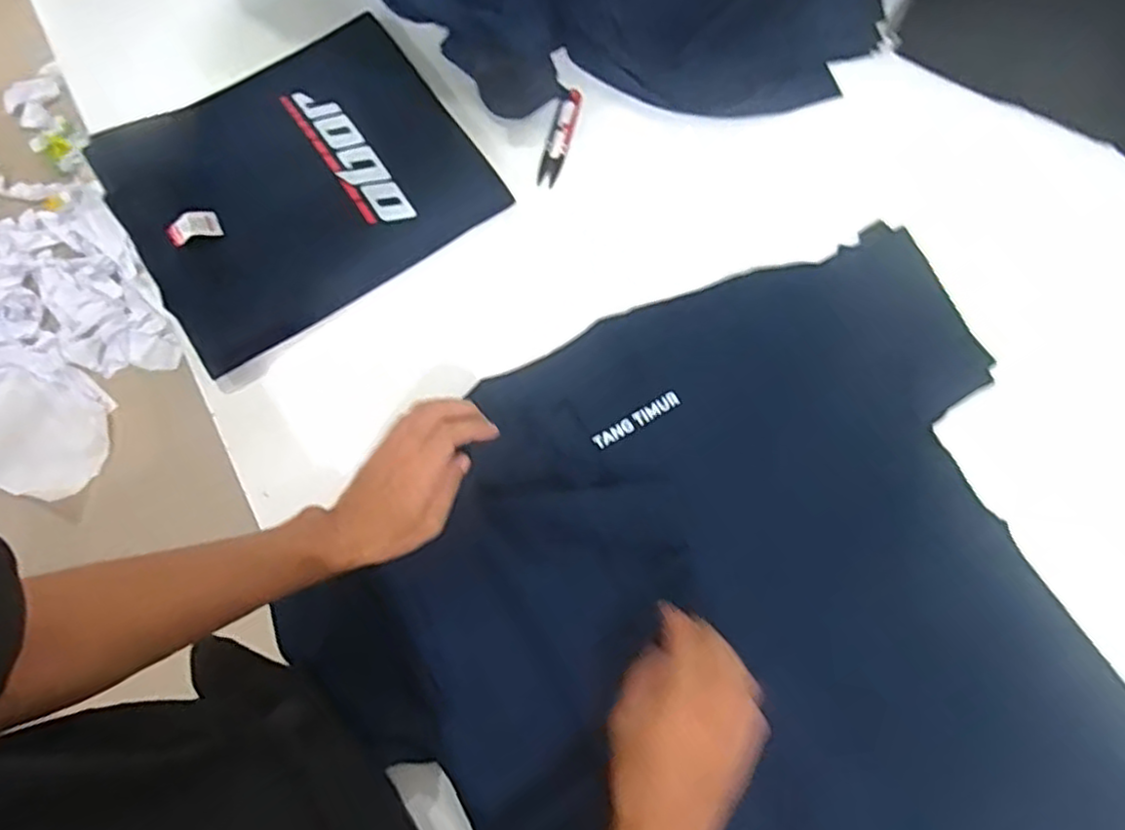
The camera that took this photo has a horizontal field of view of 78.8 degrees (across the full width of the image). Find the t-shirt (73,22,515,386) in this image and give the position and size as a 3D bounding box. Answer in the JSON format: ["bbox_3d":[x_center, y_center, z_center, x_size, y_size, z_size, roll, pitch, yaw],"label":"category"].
[{"bbox_3d":[-0.265,-0.240,0.687,0.327,0.023,0.276,-34,80,-11],"label":"t-shirt"}]

